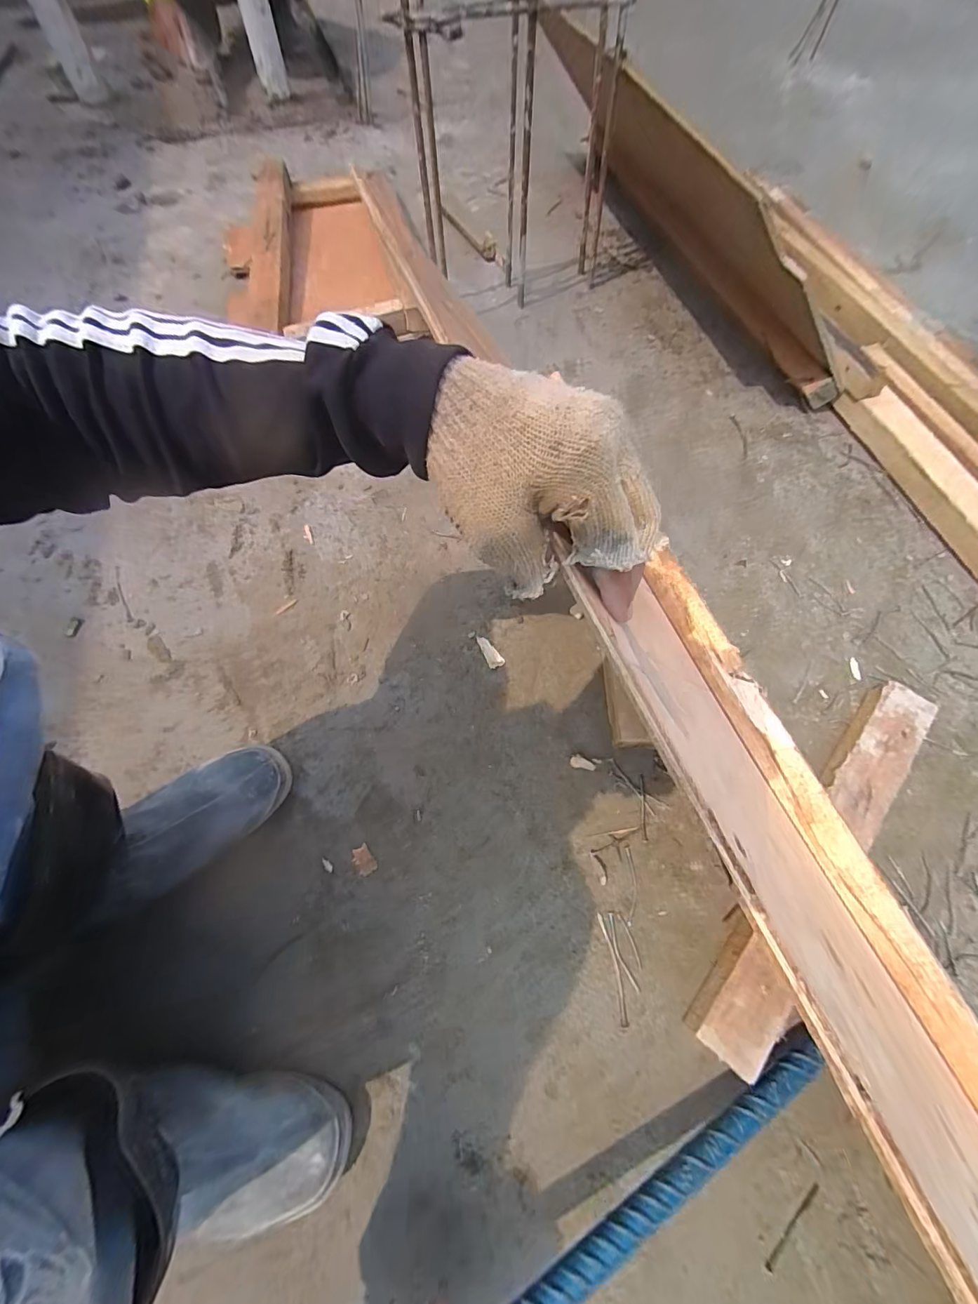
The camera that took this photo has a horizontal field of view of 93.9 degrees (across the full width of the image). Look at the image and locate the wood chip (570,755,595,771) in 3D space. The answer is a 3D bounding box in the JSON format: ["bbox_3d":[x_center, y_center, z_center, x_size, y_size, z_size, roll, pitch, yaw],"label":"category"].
[{"bbox_3d":[0.113,0.134,0.550,0.030,0.004,0.014,16,65,8],"label":"wood chip"}]

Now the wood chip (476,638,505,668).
[{"bbox_3d":[-0.001,0.000,0.611,0.020,0.009,0.050,-34,69,-15],"label":"wood chip"}]

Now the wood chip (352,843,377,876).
[{"bbox_3d":[-0.139,0.230,0.506,0.020,0.004,0.031,-37,70,-16],"label":"wood chip"}]

